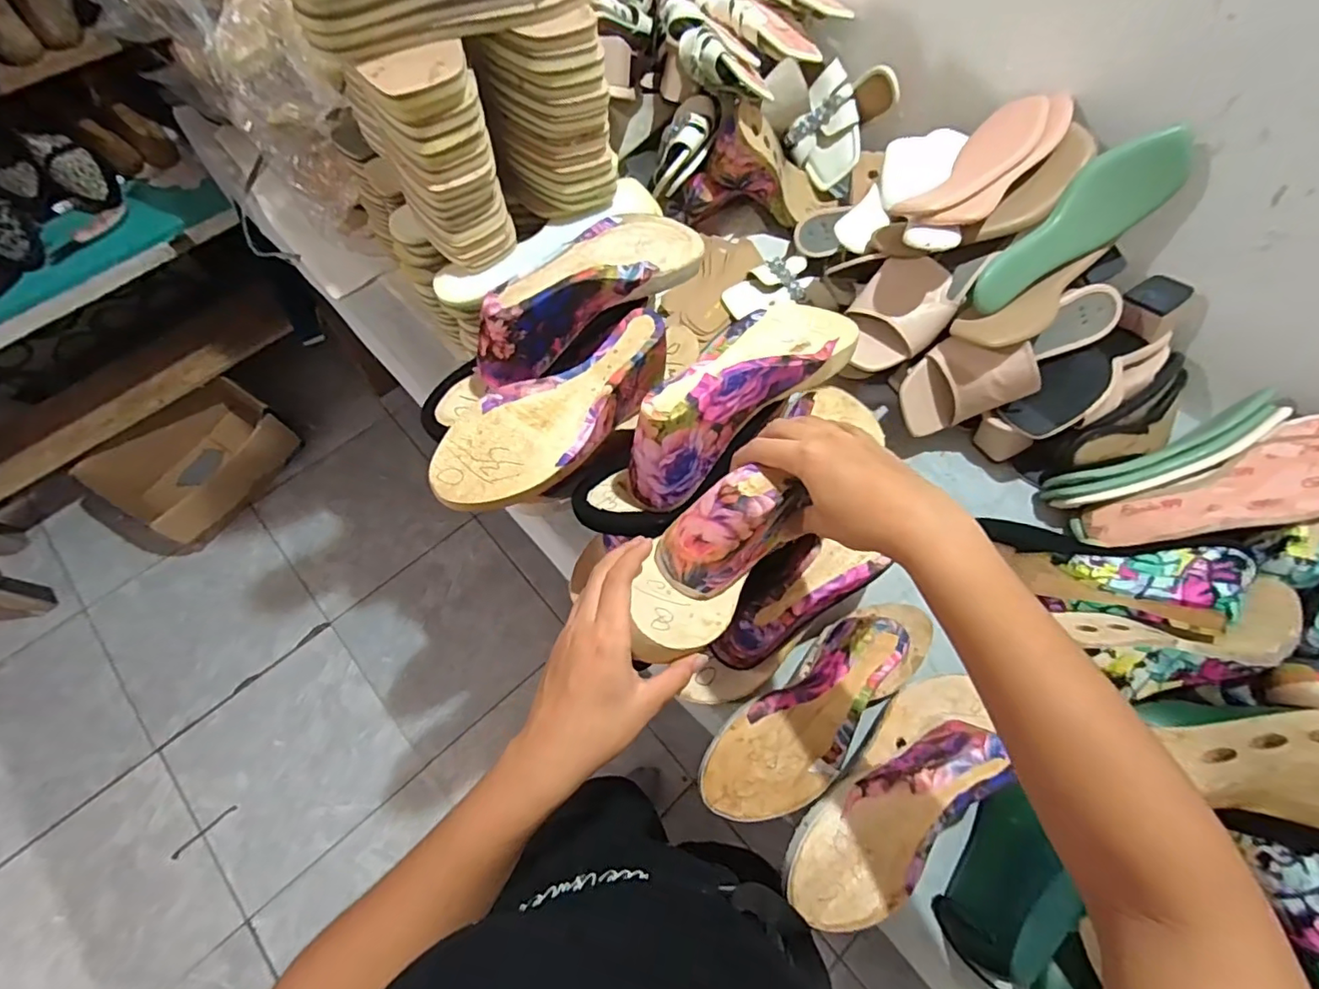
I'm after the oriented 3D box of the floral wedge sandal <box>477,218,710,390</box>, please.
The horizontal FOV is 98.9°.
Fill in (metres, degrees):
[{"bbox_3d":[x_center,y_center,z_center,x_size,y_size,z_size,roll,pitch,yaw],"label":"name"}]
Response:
[{"bbox_3d":[-0.061,-0.177,0.503,0.222,0.068,0.090,-40,72,-18],"label":"floral wedge sandal"}]

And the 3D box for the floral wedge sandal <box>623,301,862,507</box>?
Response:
[{"bbox_3d":[0.065,-0.089,0.466,0.230,0.073,0.083,-36,71,-16],"label":"floral wedge sandal"}]

